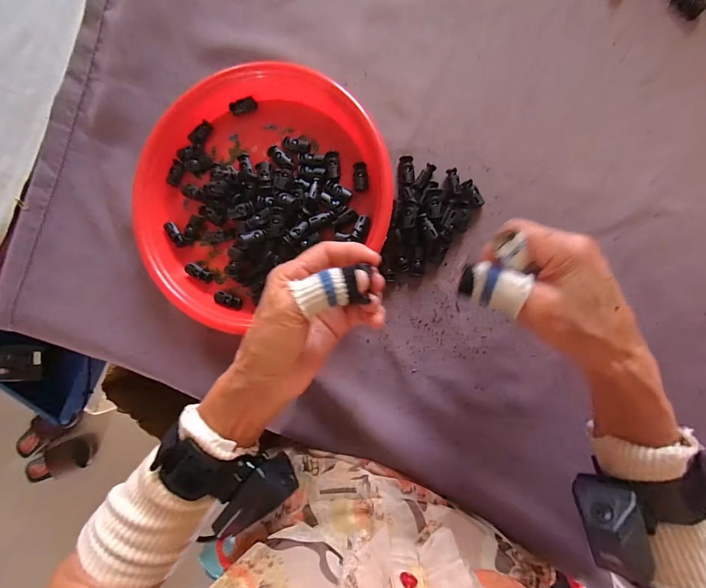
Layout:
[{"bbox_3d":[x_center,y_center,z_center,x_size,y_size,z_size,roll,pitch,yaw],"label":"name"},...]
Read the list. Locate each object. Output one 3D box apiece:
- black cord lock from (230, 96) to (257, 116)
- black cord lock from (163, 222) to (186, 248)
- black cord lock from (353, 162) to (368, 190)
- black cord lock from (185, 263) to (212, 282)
[{"bbox_3d":[-0.114,-0.196,0.363,0.028,0.008,0.011,-19,86,-6],"label":"black cord lock"},{"bbox_3d":[-0.188,-0.062,0.369,0.012,0.007,0.031,-40,84,6],"label":"black cord lock"},{"bbox_3d":[0.008,-0.116,0.342,0.015,0.007,0.026,1,89,9],"label":"black cord lock"},{"bbox_3d":[-0.160,-0.022,0.365,0.029,0.010,0.012,24,93,8],"label":"black cord lock"}]

